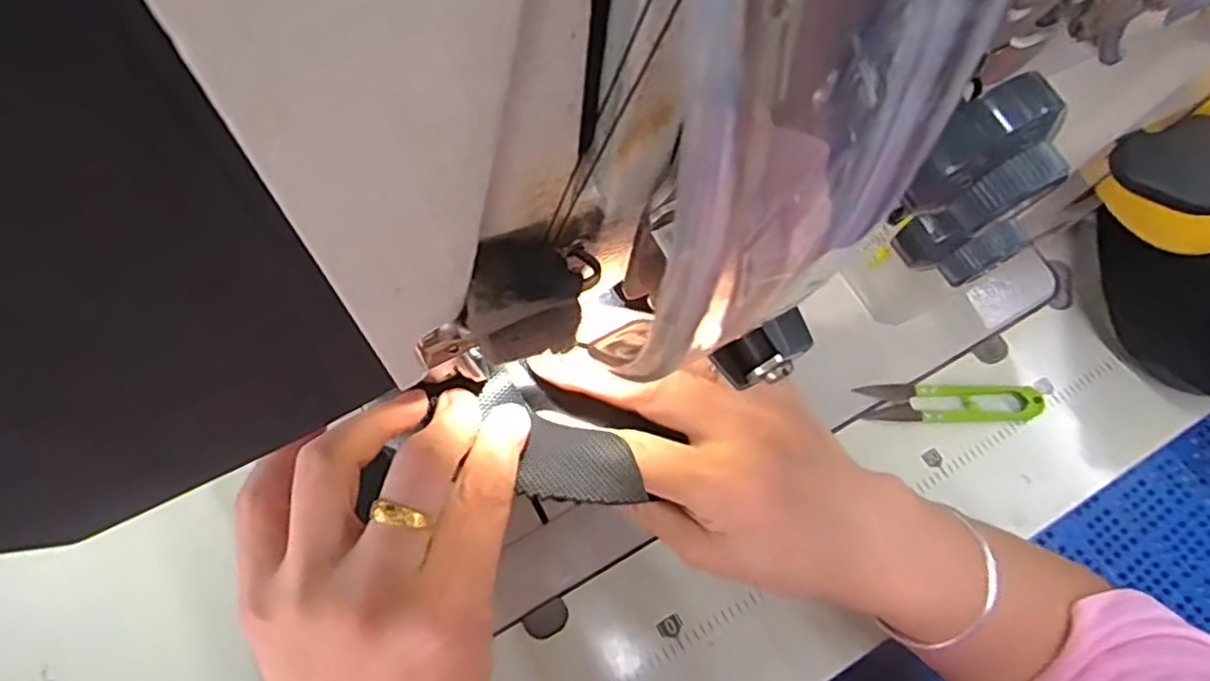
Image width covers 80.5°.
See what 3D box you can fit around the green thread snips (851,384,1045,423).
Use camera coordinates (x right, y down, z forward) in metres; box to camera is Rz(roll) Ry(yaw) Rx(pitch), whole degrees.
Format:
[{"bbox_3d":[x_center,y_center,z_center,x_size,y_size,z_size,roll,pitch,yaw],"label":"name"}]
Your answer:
[{"bbox_3d":[0.227,0.039,0.468,0.113,0.011,0.027,0,63,-1],"label":"green thread snips"}]

